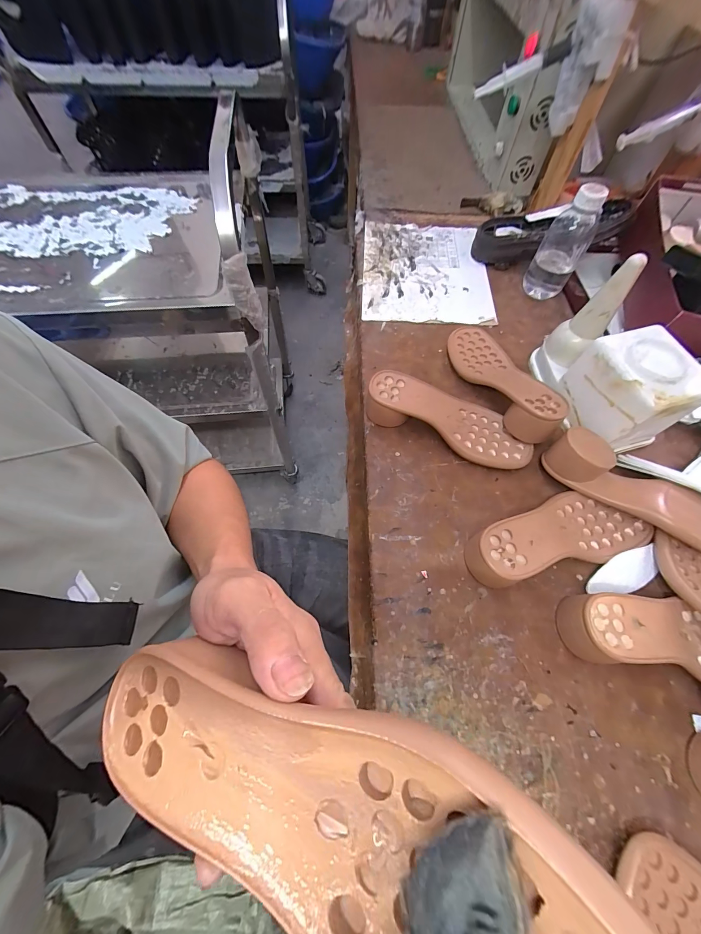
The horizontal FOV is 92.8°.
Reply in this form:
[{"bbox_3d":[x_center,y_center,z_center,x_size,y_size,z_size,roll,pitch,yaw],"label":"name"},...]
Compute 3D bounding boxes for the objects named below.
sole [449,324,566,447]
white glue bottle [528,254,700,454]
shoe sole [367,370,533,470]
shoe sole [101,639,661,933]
[{"bbox_3d":[0.216,-0.128,0.495,0.087,0.046,0.235,-13,51,-6],"label":"sole"},{"bbox_3d":[0.346,-0.139,0.424,0.095,0.145,0.181,-12,63,-6],"label":"white glue bottle"},{"bbox_3d":[0.139,-0.073,0.461,0.222,0.048,0.090,23,65,12],"label":"shoe sole"},{"bbox_3d":[-0.013,0.128,0.122,0.222,0.033,0.081,8,61,28],"label":"shoe sole"}]

